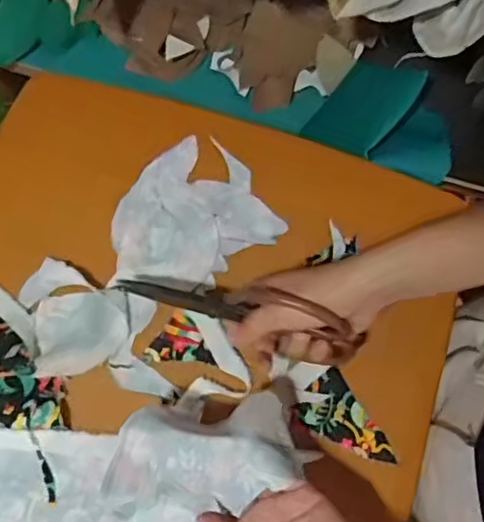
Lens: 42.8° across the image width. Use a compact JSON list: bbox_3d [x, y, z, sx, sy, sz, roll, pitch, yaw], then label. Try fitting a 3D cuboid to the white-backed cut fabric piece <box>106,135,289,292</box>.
[{"bbox_3d":[-0.056,-0.038,0.585,0.156,0.009,0.127,-36,75,-9],"label":"white-backed cut fabric piece"}]

